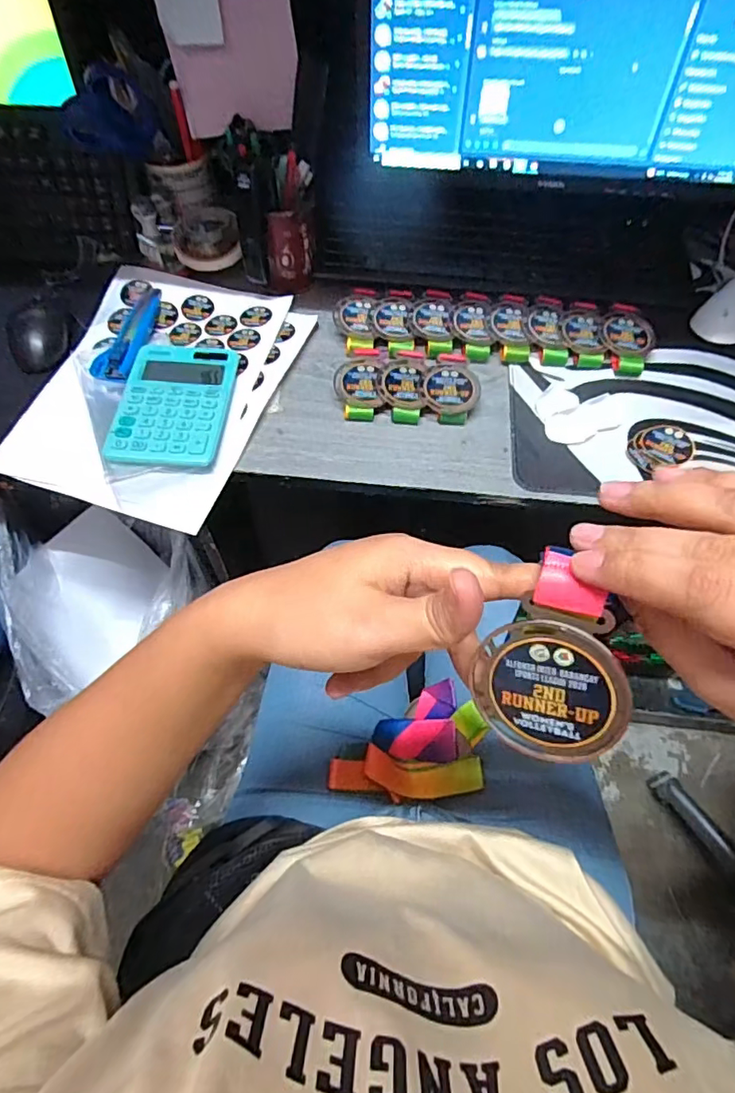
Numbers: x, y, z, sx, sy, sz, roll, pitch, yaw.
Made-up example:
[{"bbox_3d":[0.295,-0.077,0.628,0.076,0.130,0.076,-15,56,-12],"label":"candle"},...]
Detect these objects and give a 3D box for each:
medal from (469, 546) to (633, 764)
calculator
[{"bbox_3d":[0.078,0.048,0.223,0.058,0.087,0.009,20,26,22],"label":"medal"},{"bbox_3d":[-0.187,-0.141,0.538,0.102,0.017,0.152,3,59,1],"label":"calculator"}]

